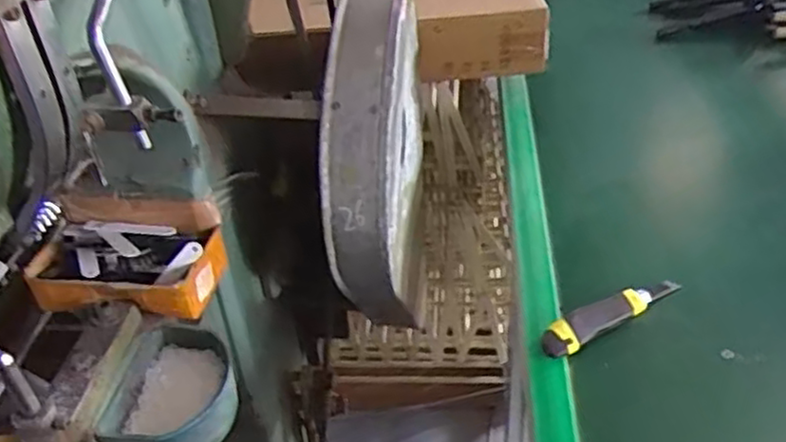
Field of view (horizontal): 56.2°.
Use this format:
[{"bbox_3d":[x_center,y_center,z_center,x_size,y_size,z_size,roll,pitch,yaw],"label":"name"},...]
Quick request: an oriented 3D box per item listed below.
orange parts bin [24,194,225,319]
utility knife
[{"bbox_3d":[-0.275,0.037,0.758,0.182,0.072,0.106,1,39,7],"label":"orange parts bin"},{"bbox_3d":[0.235,0.096,0.795,0.180,0.022,0.034,-25,48,-22],"label":"utility knife"}]

